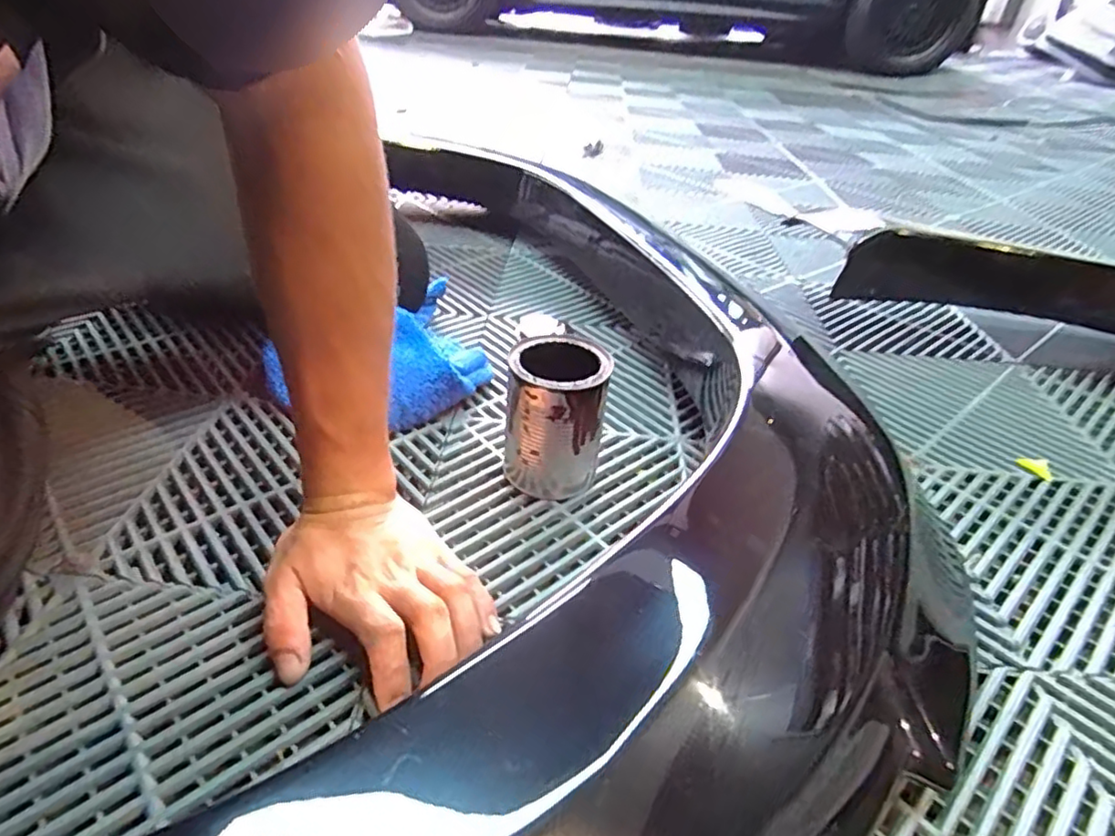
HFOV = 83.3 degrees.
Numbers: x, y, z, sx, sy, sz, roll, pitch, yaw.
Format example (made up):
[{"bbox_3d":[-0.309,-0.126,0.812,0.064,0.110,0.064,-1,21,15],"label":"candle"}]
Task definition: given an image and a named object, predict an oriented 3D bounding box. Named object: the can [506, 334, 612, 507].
[{"bbox_3d":[-0.001,0.002,0.472,0.070,0.109,0.070,3,36,-2],"label":"can"}]

